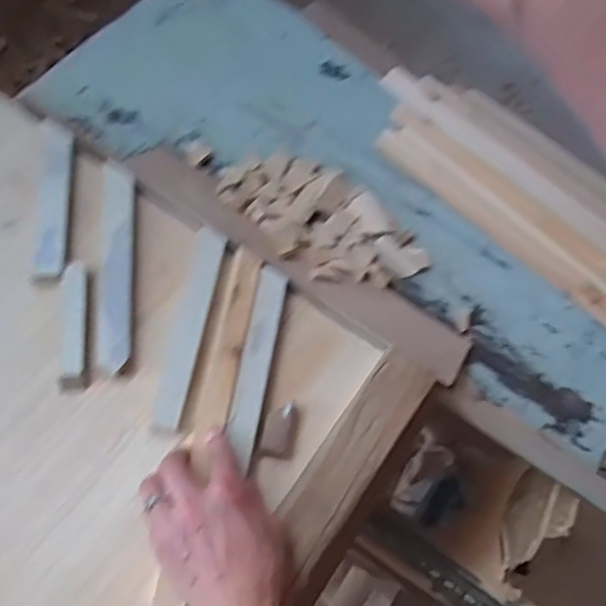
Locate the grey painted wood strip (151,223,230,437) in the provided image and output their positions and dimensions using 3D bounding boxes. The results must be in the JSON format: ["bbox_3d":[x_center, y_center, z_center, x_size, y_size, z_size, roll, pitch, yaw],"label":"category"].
[{"bbox_3d":[-0.111,0.020,0.624,0.032,0.016,0.217,7,62,7],"label":"grey painted wood strip"}]

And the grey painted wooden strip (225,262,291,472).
[{"bbox_3d":[-0.044,0.055,0.607,0.031,0.004,0.193,13,67,-5],"label":"grey painted wooden strip"}]

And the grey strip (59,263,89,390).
[{"bbox_3d":[-0.222,0.021,0.617,0.028,0.020,0.126,-8,61,-1],"label":"grey strip"}]

